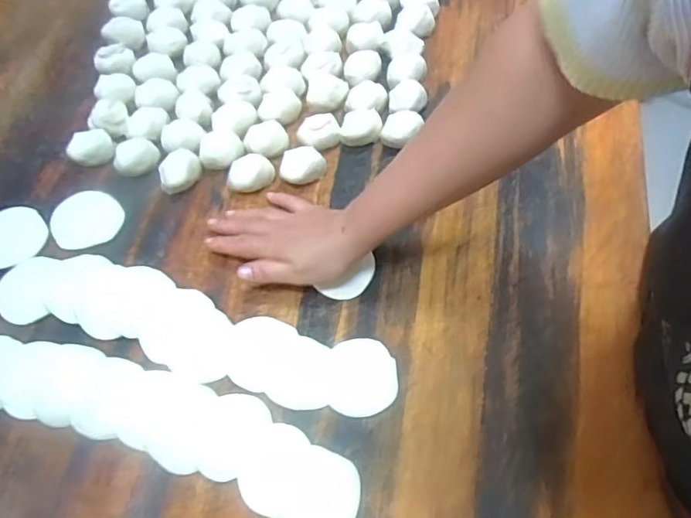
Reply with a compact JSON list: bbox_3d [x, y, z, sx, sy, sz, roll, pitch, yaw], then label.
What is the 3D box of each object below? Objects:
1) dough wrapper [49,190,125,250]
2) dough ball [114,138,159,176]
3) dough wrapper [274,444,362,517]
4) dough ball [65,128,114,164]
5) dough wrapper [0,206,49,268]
[{"bbox_3d":[-0.271,-0.042,0.575,0.072,0.005,0.068,-19,63,-8],"label":"dough wrapper"},{"bbox_3d":[-0.226,-0.110,0.595,0.046,0.027,0.036,-28,64,-12],"label":"dough ball"},{"bbox_3d":[-0.023,0.190,0.446,0.067,0.004,0.070,-4,62,0],"label":"dough wrapper"},{"bbox_3d":[-0.279,-0.121,0.603,0.044,0.036,0.030,-24,64,-10],"label":"dough ball"},{"bbox_3d":[-0.343,-0.023,0.566,0.066,0.004,0.066,2,65,-5],"label":"dough wrapper"}]

